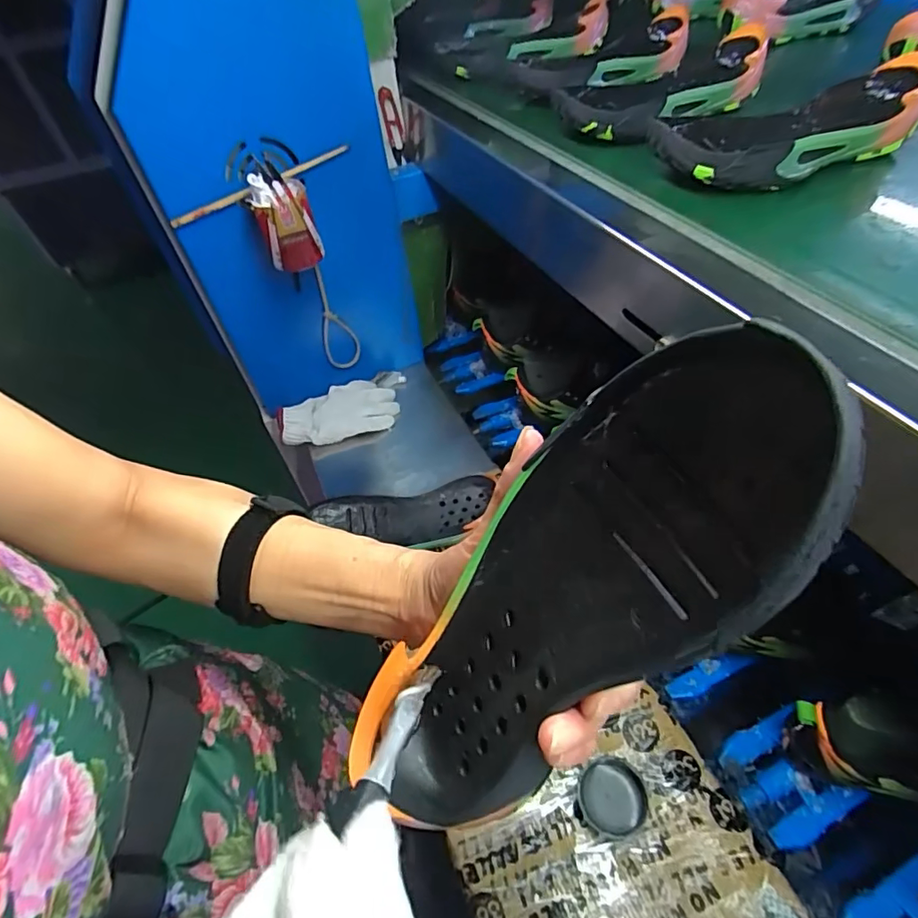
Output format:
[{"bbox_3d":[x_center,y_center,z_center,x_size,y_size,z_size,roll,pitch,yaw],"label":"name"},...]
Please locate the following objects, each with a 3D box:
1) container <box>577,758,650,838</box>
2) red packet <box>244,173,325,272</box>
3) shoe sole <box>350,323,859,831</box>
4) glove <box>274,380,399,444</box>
[{"bbox_3d":[0.137,0.306,0.473,0.057,0.024,0.057,-4,45,4],"label":"container"},{"bbox_3d":[-0.213,-0.290,0.644,0.068,0.104,0.045,-24,47,-16],"label":"red packet"},{"bbox_3d":[0.032,0.051,0.196,0.041,0.226,0.091,15,34,-33],"label":"shoe sole"},{"bbox_3d":[-0.190,-0.075,0.827,0.182,0.019,0.095,-13,65,-16],"label":"glove"}]

